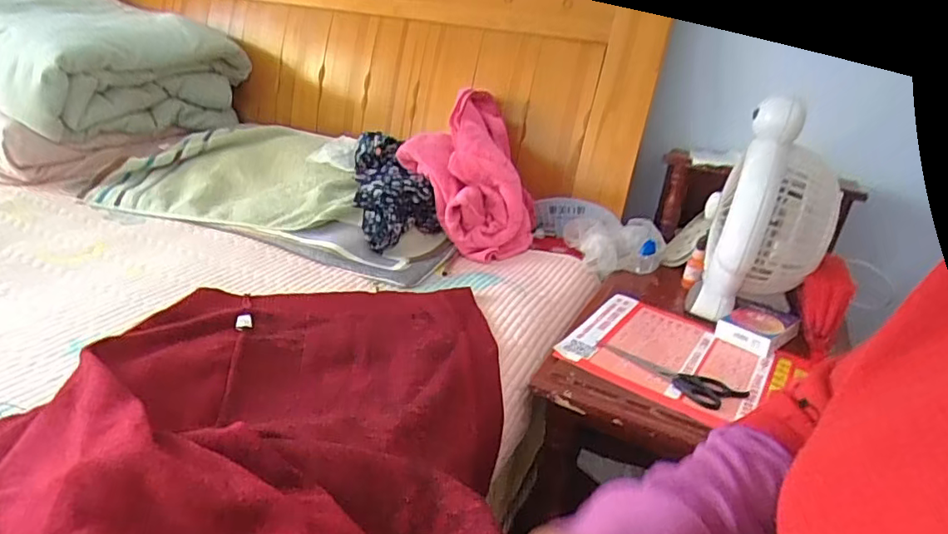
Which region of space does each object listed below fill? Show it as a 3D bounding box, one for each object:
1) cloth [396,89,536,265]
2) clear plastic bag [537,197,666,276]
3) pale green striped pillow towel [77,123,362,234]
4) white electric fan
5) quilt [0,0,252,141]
[{"bbox_3d":[-0.001,-0.170,0.978,0.222,0.215,0.263,10,24,9],"label":"cloth"},{"bbox_3d":[0.225,-0.063,0.981,0.153,0.058,0.248,-3,25,-19],"label":"clear plastic bag"},{"bbox_3d":[-0.388,-0.162,1.004,0.468,0.107,0.288,10,24,9],"label":"pale green striped pillow towel"},{"bbox_3d":[0.410,-0.071,0.772,0.133,0.271,0.238,18,27,27],"label":"white electric fan"},{"bbox_3d":[-0.882,-0.458,1.172,0.637,0.255,0.419,16,25,22],"label":"quilt"}]

